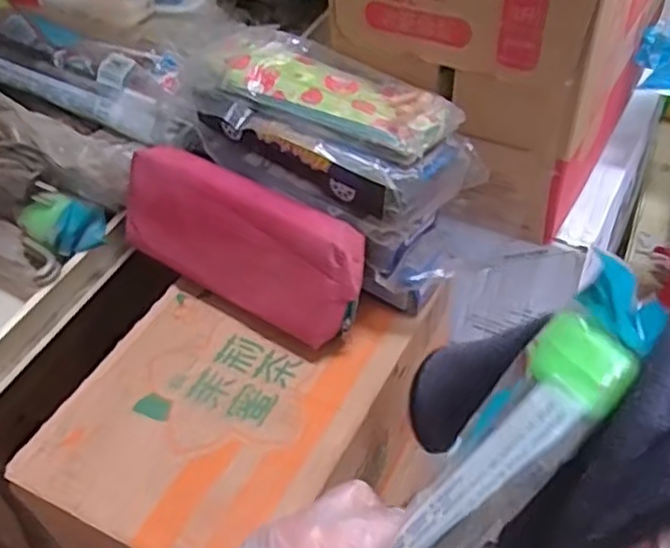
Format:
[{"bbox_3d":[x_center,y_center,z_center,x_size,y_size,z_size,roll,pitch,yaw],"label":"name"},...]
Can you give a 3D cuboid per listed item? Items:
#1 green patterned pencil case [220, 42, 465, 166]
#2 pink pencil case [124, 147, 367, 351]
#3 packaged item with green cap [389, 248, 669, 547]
[{"bbox_3d":[0.001,-0.123,0.499,0.157,0.025,0.063,25,51,24],"label":"green patterned pencil case"},{"bbox_3d":[-0.066,-0.028,0.543,0.203,0.092,0.055,28,24,26],"label":"pink pencil case"},{"bbox_3d":[0.093,0.074,0.338,0.040,0.042,0.166,41,101,34],"label":"packaged item with green cap"}]

